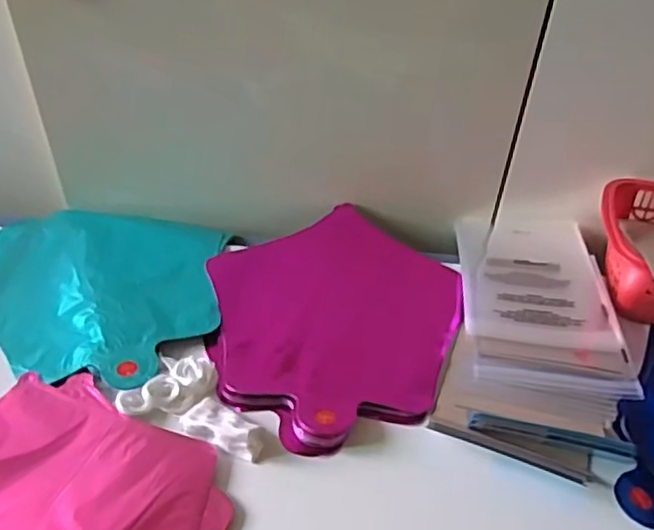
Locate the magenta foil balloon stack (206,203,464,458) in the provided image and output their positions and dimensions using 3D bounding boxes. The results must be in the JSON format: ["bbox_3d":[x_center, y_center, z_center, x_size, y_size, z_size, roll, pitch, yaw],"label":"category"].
[{"bbox_3d":[0.010,0.039,0.552,0.218,0.015,0.234,-13,45,-17],"label":"magenta foil balloon stack"}]

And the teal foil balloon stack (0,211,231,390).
[{"bbox_3d":[-0.210,0.020,0.568,0.225,0.022,0.212,3,42,-1],"label":"teal foil balloon stack"}]

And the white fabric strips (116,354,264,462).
[{"bbox_3d":[-0.092,0.096,0.476,0.111,0.016,0.062,15,44,13],"label":"white fabric strips"}]

